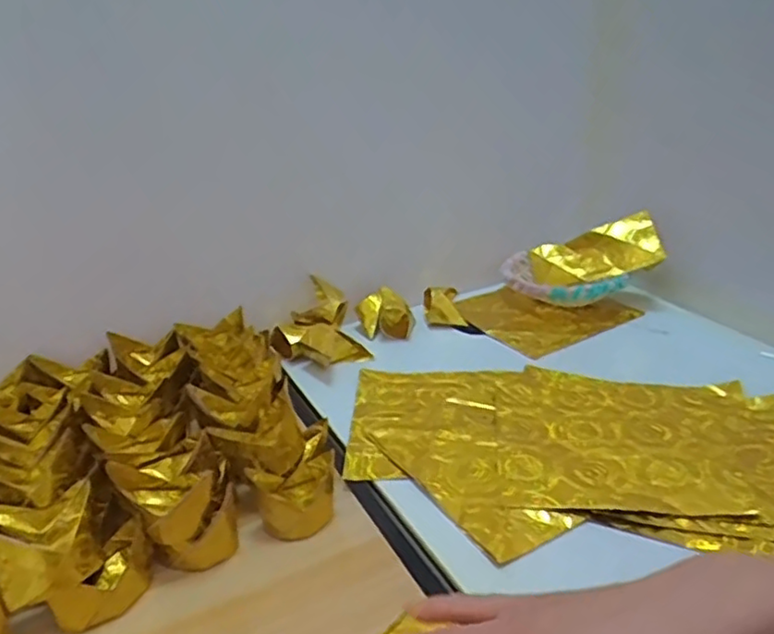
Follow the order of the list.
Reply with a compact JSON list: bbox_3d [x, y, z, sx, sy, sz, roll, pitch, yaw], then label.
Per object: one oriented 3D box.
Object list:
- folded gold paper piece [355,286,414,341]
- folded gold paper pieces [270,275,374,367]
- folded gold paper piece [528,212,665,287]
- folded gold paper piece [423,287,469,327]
[{"bbox_3d":[-0.001,-0.006,0.629,0.051,0.039,0.049,-12,27,-13],"label":"folded gold paper piece"},{"bbox_3d":[-0.057,0.009,0.583,0.076,0.052,0.075,20,36,41],"label":"folded gold paper pieces"},{"bbox_3d":[0.207,-0.064,0.653,0.126,0.052,0.046,-13,20,31],"label":"folded gold paper piece"},{"bbox_3d":[0.057,-0.013,0.643,0.035,0.036,0.049,-8,26,-6],"label":"folded gold paper piece"}]

